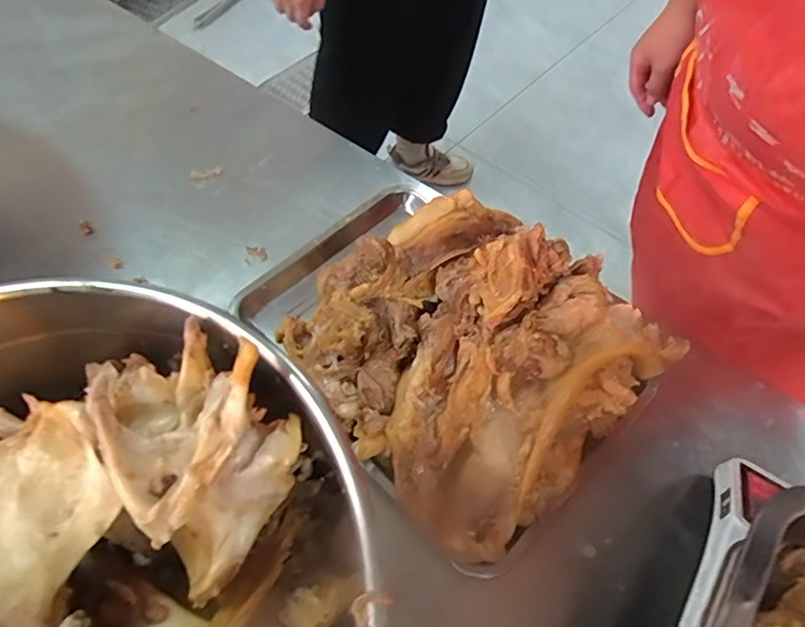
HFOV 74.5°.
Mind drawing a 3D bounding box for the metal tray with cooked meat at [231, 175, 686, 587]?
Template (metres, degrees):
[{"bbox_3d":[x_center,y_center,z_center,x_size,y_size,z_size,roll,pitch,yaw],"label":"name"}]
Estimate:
[{"bbox_3d":[0.032,0.003,0.458,0.252,0.148,0.336,-40,66,-21],"label":"metal tray with cooked meat"}]

